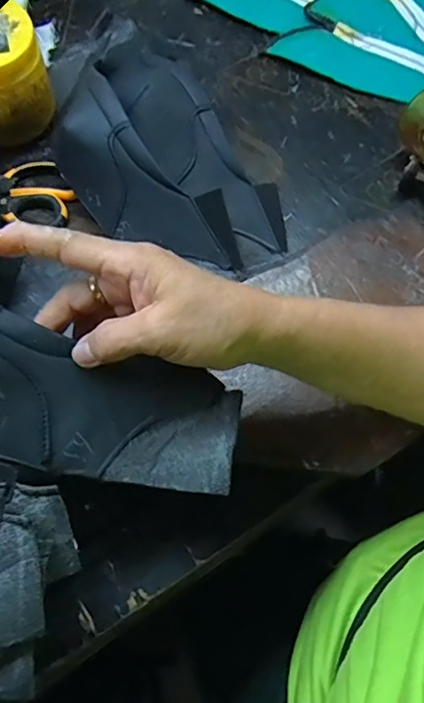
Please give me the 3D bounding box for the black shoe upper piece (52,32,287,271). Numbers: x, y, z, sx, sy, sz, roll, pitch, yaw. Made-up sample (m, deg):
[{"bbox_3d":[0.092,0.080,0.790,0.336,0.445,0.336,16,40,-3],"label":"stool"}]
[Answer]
[{"bbox_3d":[-0.061,-0.195,0.474,0.160,0.079,0.295,-25,66,-12],"label":"black shoe upper piece"}]

